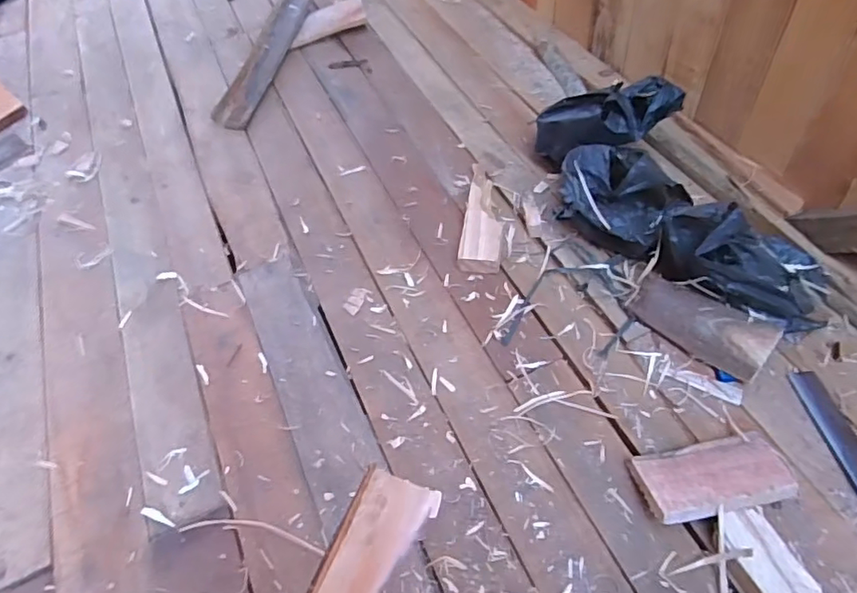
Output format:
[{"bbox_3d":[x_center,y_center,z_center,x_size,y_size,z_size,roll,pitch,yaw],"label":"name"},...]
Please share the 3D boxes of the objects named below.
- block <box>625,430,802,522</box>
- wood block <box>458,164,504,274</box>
[{"bbox_3d":[0.303,0.189,0.596,0.152,0.019,0.086,-11,31,0],"label":"block"},{"bbox_3d":[0.090,-0.136,0.880,0.061,0.042,0.230,5,54,9],"label":"wood block"}]

